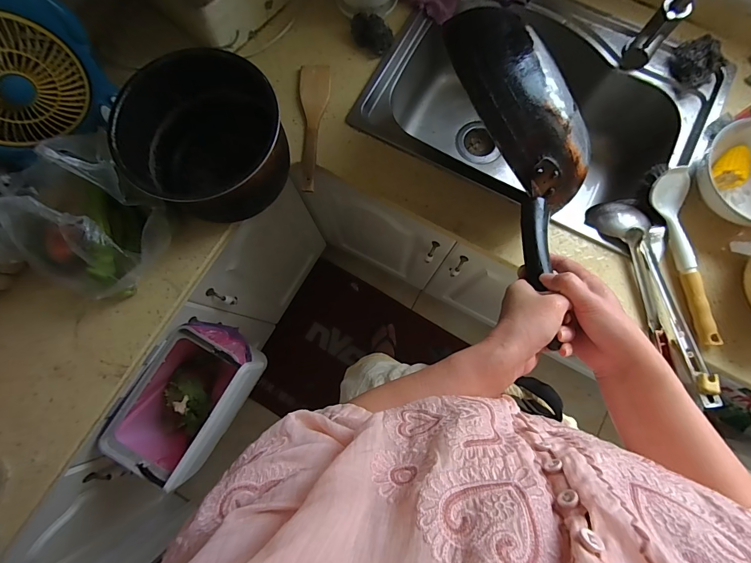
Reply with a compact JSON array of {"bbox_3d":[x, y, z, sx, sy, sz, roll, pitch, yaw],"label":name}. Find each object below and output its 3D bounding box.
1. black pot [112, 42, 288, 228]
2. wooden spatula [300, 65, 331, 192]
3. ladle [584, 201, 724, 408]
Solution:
[{"bbox_3d":[-0.256,-0.214,0.553,0.223,0.137,0.205,0,79,0],"label":"black pot"},{"bbox_3d":[-0.106,-0.274,0.629,0.051,0.010,0.239,-2,79,0],"label":"wooden spatula"},{"bbox_3d":[0.449,0.016,0.558,0.081,0.057,0.336,-21,79,-4],"label":"ladle"}]

